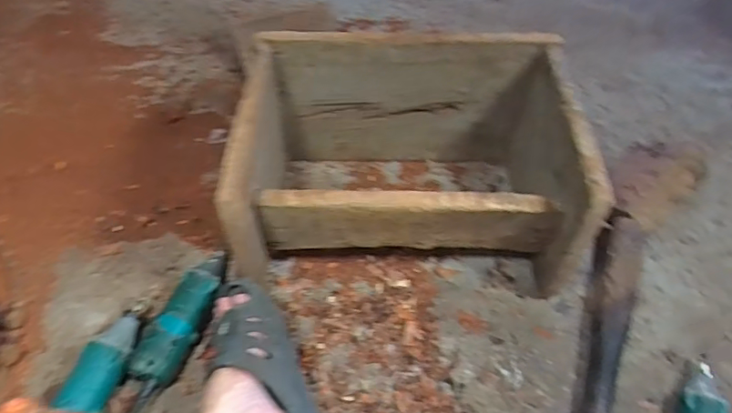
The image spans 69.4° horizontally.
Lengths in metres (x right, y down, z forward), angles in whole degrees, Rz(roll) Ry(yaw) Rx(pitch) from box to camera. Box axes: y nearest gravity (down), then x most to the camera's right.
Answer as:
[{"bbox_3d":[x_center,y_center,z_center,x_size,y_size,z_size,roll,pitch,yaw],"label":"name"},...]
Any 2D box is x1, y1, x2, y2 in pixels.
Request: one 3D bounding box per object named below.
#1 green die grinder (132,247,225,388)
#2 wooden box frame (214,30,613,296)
[{"bbox_3d":[-0.237,0.139,0.690,0.060,0.055,0.192,19,52,13],"label":"green die grinder"},{"bbox_3d":[0.051,-0.051,0.728,0.418,0.247,0.299,1,50,-2],"label":"wooden box frame"}]

